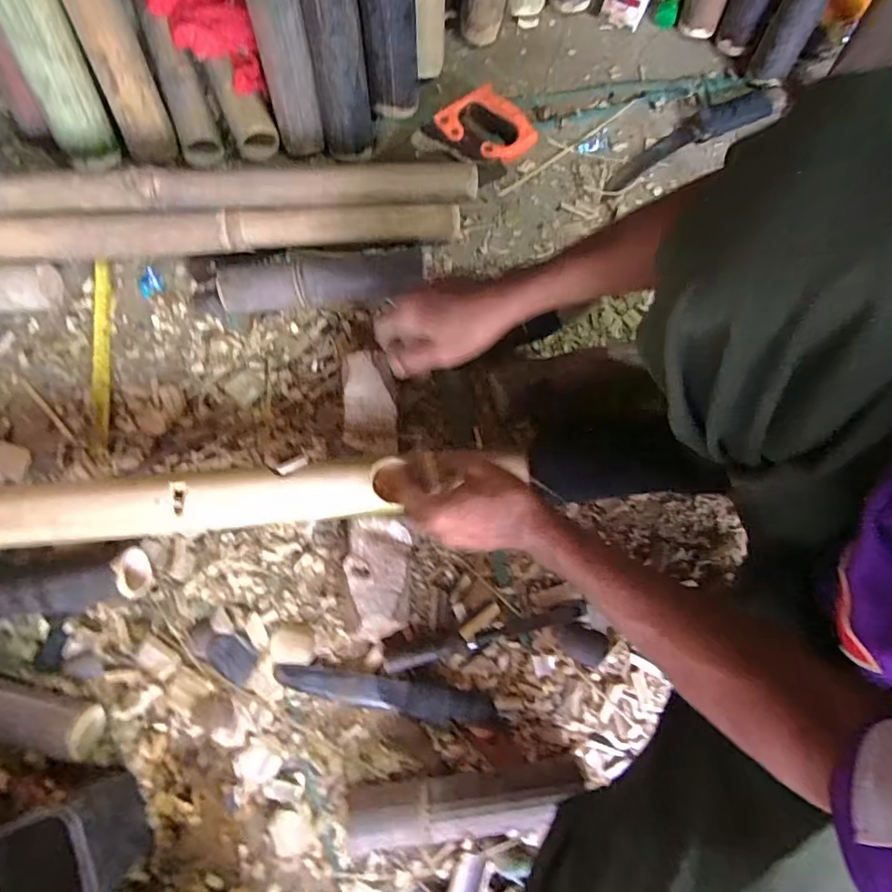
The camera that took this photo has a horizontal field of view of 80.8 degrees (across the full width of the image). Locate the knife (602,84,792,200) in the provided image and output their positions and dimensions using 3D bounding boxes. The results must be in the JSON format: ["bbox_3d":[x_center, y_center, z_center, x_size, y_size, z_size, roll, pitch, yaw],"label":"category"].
[{"bbox_3d":[0.352,-0.446,0.750,0.293,0.031,0.057,-24,80,-6],"label":"knife"}]

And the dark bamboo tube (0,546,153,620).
[{"bbox_3d":[-0.473,0.162,0.589,0.262,0.066,0.060,-9,79,-3],"label":"dark bamboo tube"}]

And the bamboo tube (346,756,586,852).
[{"bbox_3d":[0.019,0.382,0.564,0.244,0.057,0.055,-8,79,-2],"label":"bamboo tube"}]

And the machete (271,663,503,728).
[{"bbox_3d":[-0.067,0.287,0.605,0.259,0.016,0.041,10,78,1],"label":"machete"}]

